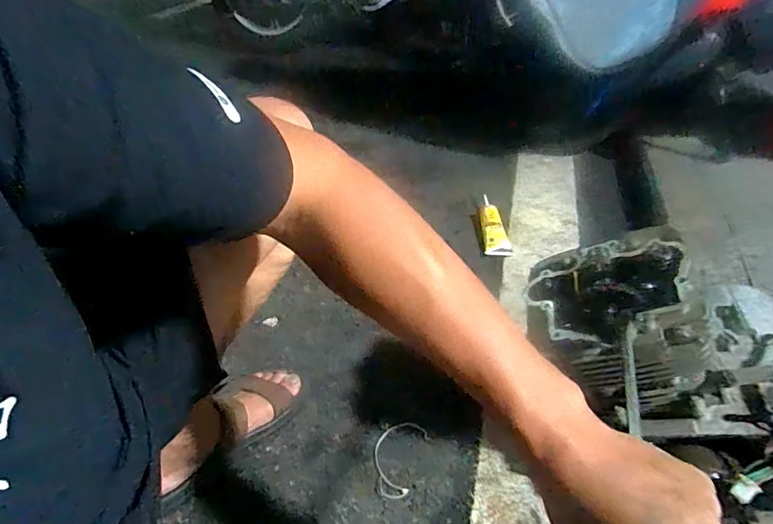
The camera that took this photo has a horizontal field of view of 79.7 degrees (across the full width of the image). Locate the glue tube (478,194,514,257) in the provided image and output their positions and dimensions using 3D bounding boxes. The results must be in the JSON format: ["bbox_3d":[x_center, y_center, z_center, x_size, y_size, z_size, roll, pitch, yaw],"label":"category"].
[{"bbox_3d":[0.240,-0.082,1.066,0.058,0.033,0.199,-5,51,3],"label":"glue tube"}]

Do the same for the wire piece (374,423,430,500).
[{"bbox_3d":[0.013,0.271,0.644,0.064,0.004,0.109,13,41,21],"label":"wire piece"}]

